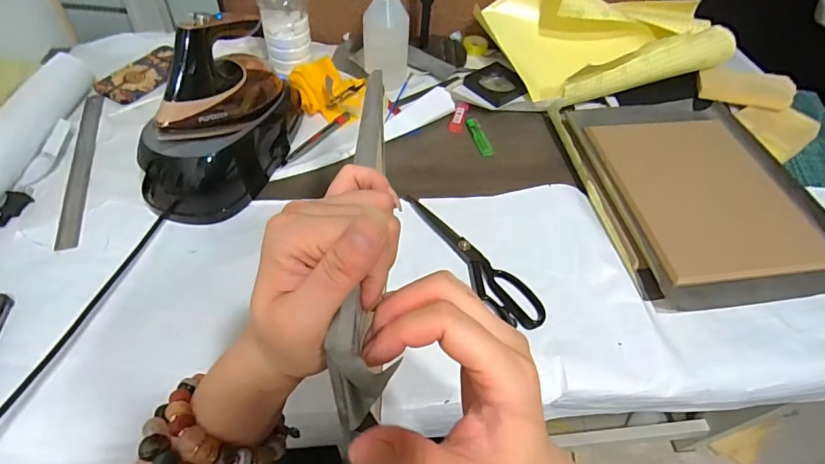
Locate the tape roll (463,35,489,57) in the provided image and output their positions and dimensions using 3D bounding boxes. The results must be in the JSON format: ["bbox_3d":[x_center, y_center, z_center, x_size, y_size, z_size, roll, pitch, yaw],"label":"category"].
[{"bbox_3d":[0.129,-0.381,0.899,0.049,0.018,0.054,9,52,1],"label":"tape roll"}]

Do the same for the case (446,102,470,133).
[{"bbox_3d":[0.080,-0.199,0.760,0.025,0.014,0.069,17,52,7],"label":"case"}]

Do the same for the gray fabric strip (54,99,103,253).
[{"bbox_3d":[-0.482,-0.100,0.645,0.026,0.006,0.312,-7,54,-18],"label":"gray fabric strip"}]

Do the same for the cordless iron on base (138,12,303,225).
[{"bbox_3d":[-0.255,-0.169,0.602,0.124,0.185,0.277,21,53,11],"label":"cordless iron on base"}]

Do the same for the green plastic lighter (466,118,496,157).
[{"bbox_3d":[0.112,-0.157,0.734,0.023,0.013,0.079,-13,55,-15],"label":"green plastic lighter"}]

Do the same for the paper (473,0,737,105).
[{"bbox_3d":[0.348,-0.368,0.842,0.402,0.153,0.269,-15,55,-16],"label":"paper"}]

